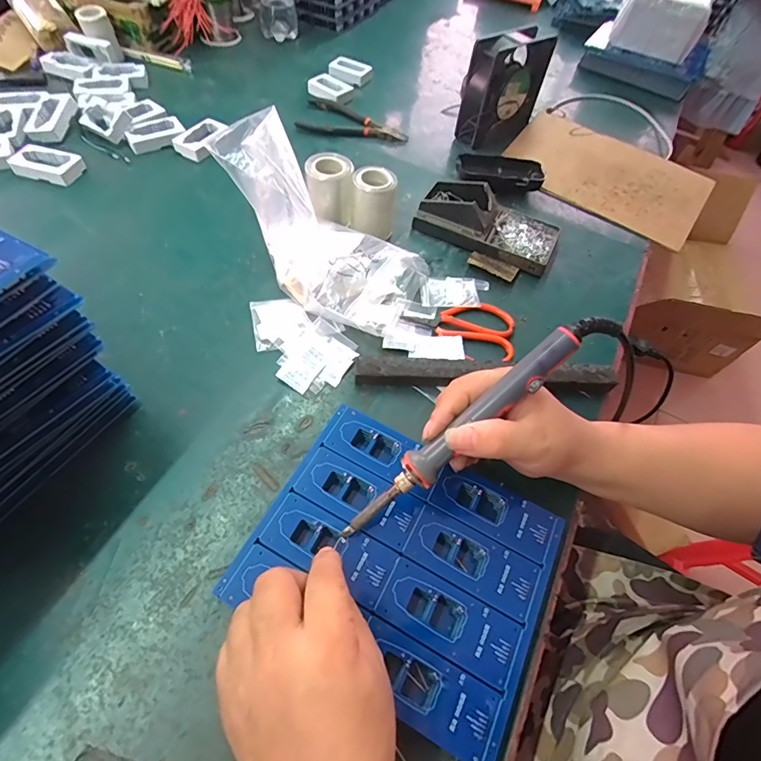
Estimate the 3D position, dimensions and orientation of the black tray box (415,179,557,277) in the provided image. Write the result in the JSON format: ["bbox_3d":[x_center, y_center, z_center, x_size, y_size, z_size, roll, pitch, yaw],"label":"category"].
[{"bbox_3d":[0.129,-0.185,0.506,0.162,0.037,0.086,26,59,10],"label":"black tray box"}]

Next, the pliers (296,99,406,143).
[{"bbox_3d":[-0.045,-0.362,0.613,0.163,0.014,0.084,26,59,10],"label":"pliers"}]

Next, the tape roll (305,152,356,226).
[{"bbox_3d":[-0.054,-0.213,0.485,0.049,0.060,0.049,2,58,-4],"label":"tape roll"}]

